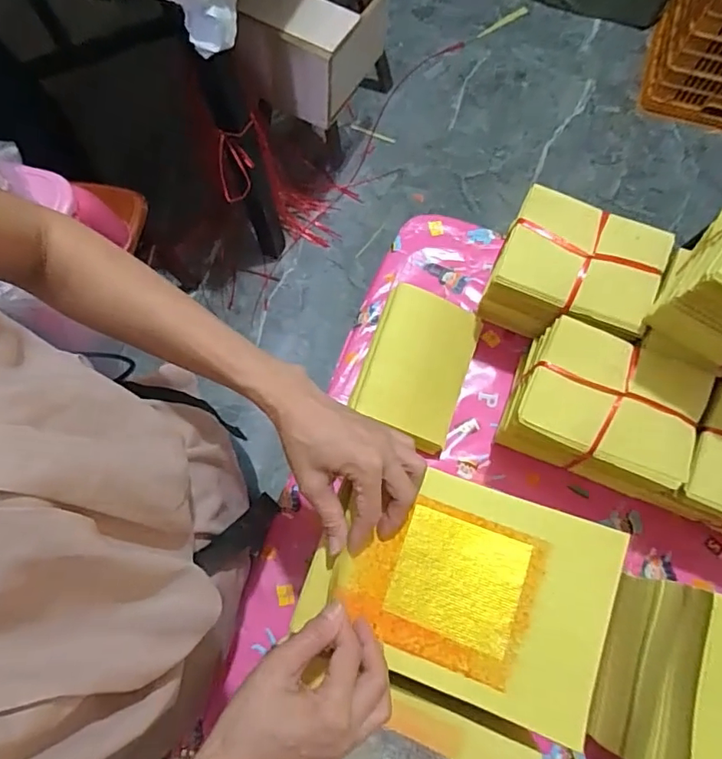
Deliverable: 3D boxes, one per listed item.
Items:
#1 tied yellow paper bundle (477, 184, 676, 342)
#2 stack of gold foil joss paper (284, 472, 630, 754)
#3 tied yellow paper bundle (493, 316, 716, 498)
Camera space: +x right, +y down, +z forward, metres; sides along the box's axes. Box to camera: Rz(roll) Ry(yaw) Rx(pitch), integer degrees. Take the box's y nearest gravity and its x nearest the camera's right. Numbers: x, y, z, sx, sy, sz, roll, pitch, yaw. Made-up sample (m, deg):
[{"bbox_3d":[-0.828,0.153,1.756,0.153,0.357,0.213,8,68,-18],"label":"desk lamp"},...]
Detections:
[{"bbox_3d":[0.235,-0.113,0.590,0.159,0.117,0.117,23,75,9],"label":"tied yellow paper bundle"},{"bbox_3d":[0.080,0.163,0.419,0.226,0.023,0.158,19,74,7],"label":"stack of gold foil joss paper"},{"bbox_3d":[0.248,0.036,0.559,0.169,0.115,0.138,22,75,8],"label":"tied yellow paper bundle"}]

